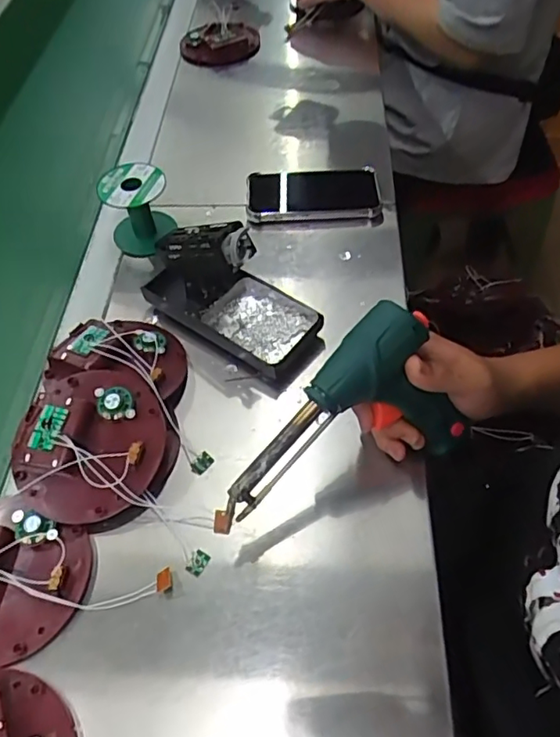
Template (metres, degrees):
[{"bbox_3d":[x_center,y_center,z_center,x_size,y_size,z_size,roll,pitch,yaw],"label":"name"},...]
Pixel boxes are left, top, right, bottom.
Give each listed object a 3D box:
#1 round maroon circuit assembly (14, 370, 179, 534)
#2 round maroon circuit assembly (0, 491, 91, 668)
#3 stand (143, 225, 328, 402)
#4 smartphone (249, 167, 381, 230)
[{"bbox_3d":[-0.146,0.058,0.450,0.114,0.039,0.123,-1,54,2],"label":"round maroon circuit assembly"},{"bbox_3d":[-0.201,0.151,0.403,0.113,0.018,0.108,-1,54,2],"label":"round maroon circuit assembly"},{"bbox_3d":[-0.050,-0.077,0.502,0.170,0.109,0.086,27,60,21],"label":"stand"},{"bbox_3d":[0.038,-0.200,0.644,0.147,0.020,0.089,-3,54,1],"label":"smartphone"}]

